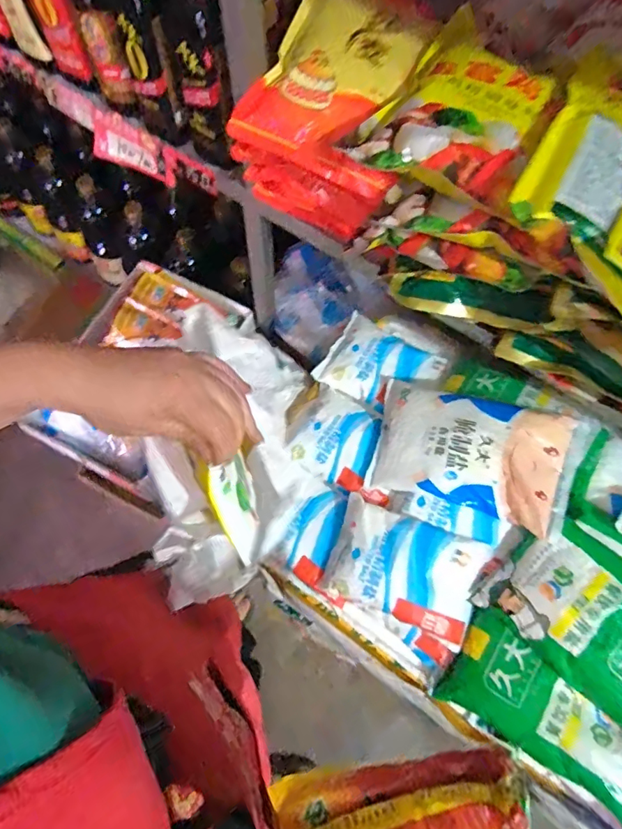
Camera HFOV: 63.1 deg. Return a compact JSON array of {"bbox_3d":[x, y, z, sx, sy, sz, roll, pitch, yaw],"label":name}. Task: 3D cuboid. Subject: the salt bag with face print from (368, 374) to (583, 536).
[{"bbox_3d":[0.179,0.048,0.585,0.226,0.033,0.158,18,83,15],"label":"salt bag with face print"}]

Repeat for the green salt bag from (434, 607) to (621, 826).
[{"bbox_3d":[0.236,0.305,0.506,0.201,0.034,0.097,37,74,25],"label":"green salt bag"}]

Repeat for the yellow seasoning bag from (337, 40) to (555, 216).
[{"bbox_3d":[0.130,-0.254,0.428,0.127,0.024,0.160,31,73,9],"label":"yellow seasoning bag"}]

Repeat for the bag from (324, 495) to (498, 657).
[{"bbox_3d":[0.106,0.175,0.571,0.168,0.039,0.116,23,72,6],"label":"bag"}]

